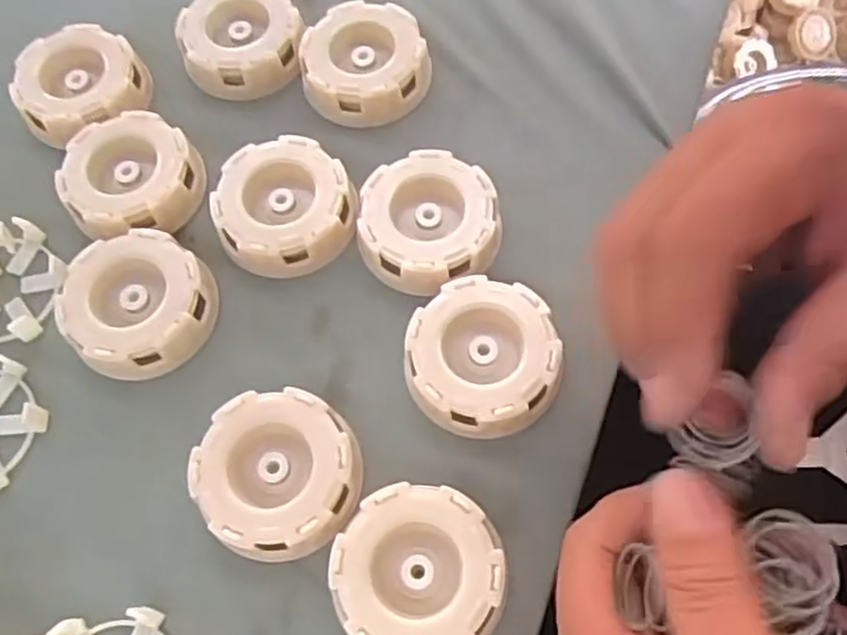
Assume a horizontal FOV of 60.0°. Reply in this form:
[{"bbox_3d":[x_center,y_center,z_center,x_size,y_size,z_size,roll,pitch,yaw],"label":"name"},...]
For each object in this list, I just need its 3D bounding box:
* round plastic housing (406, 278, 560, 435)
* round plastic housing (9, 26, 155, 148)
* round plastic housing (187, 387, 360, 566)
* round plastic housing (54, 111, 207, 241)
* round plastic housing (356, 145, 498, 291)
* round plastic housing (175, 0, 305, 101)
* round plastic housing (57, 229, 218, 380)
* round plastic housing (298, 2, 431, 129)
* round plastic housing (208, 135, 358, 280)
[{"bbox_3d":[0.024,0.016,0.294,0.059,0.019,0.059,-1,66,3],"label":"round plastic housing"},{"bbox_3d":[-0.166,-0.113,0.358,0.059,0.022,0.057,-1,66,3],"label":"round plastic housing"},{"bbox_3d":[-0.055,0.058,0.279,0.059,0.019,0.060,-1,66,3],"label":"round plastic housing"},{"bbox_3d":[-0.132,-0.064,0.331,0.058,0.021,0.060,-1,66,3],"label":"round plastic housing"},{"bbox_3d":[0.002,-0.042,0.320,0.058,0.019,0.059,-1,66,3],"label":"round plastic housing"},{"bbox_3d":[-0.090,-0.140,0.362,0.058,0.018,0.059,-1,66,3],"label":"round plastic housing"},{"bbox_3d":[-0.119,-0.006,0.307,0.059,0.019,0.058,-1,66,3],"label":"round plastic housing"},{"bbox_3d":[-0.028,-0.124,0.353,0.059,0.017,0.059,-1,66,3],"label":"round plastic housing"},{"bbox_3d":[-0.061,-0.049,0.324,0.059,0.020,0.058,-1,66,3],"label":"round plastic housing"}]

